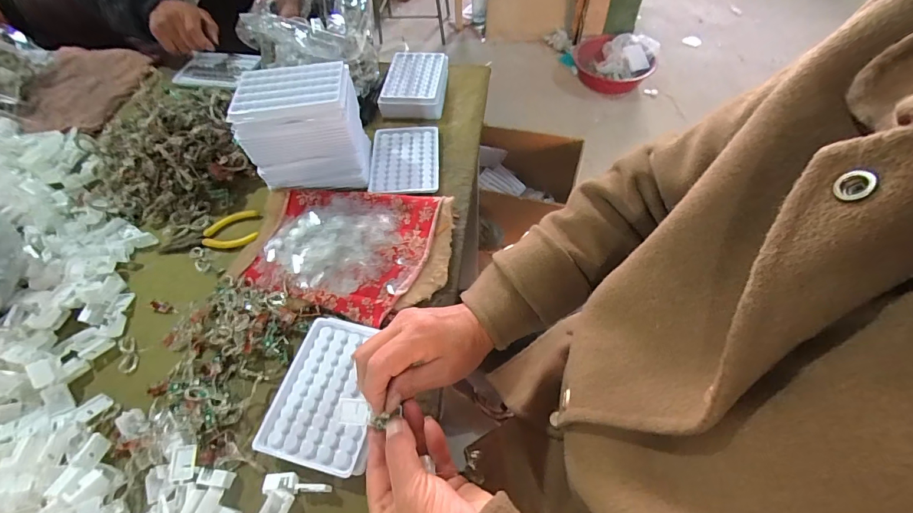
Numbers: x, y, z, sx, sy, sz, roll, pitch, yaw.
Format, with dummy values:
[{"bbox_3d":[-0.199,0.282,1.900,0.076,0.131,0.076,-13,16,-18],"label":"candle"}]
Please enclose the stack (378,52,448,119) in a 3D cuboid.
[{"bbox_3d":[-0.064,-0.274,0.610,0.096,0.037,0.118,4,56,4],"label":"stack"}]

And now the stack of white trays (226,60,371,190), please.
[{"bbox_3d":[-0.187,-0.156,0.483,0.128,0.124,0.094,-8,56,-4],"label":"stack of white trays"}]

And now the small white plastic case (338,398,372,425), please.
[{"bbox_3d":[-0.082,0.125,0.311,0.027,0.004,0.019,2,74,4],"label":"small white plastic case"}]

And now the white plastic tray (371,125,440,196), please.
[{"bbox_3d":[-0.073,-0.137,0.541,0.096,0.007,0.132,-2,56,0],"label":"white plastic tray"}]

